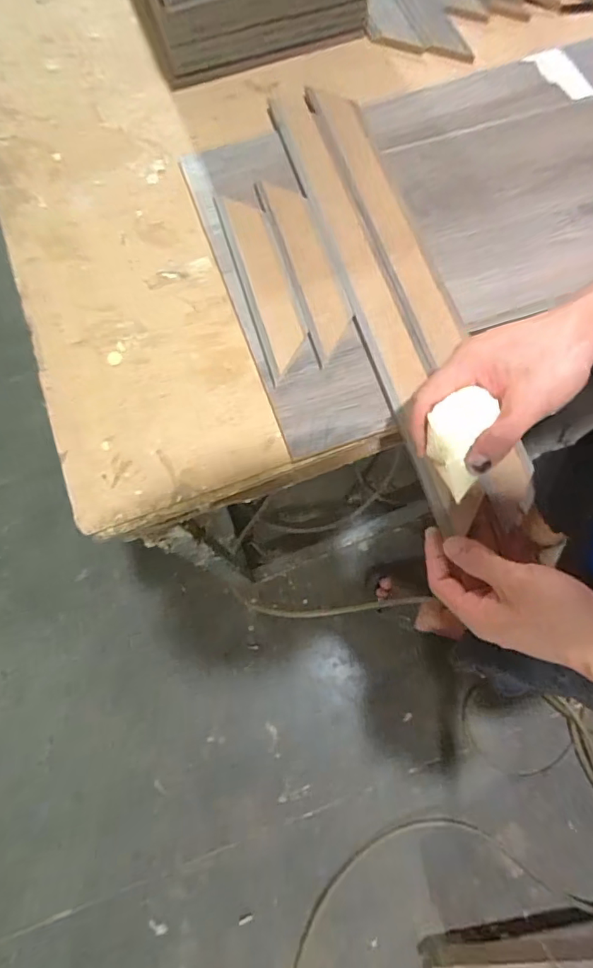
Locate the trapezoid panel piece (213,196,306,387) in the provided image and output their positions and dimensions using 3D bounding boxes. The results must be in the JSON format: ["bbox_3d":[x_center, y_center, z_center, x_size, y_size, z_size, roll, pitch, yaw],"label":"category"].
[{"bbox_3d":[-0.033,-0.200,0.474,0.041,0.008,0.210,-17,73,-3],"label":"trapezoid panel piece"}]

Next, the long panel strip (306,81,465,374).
[{"bbox_3d":[0.083,-0.270,0.485,0.045,0.009,0.356,-16,73,-2],"label":"long panel strip"}]

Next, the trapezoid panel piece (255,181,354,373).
[{"bbox_3d":[0.009,-0.216,0.475,0.047,0.005,0.206,-17,73,-3],"label":"trapezoid panel piece"}]

